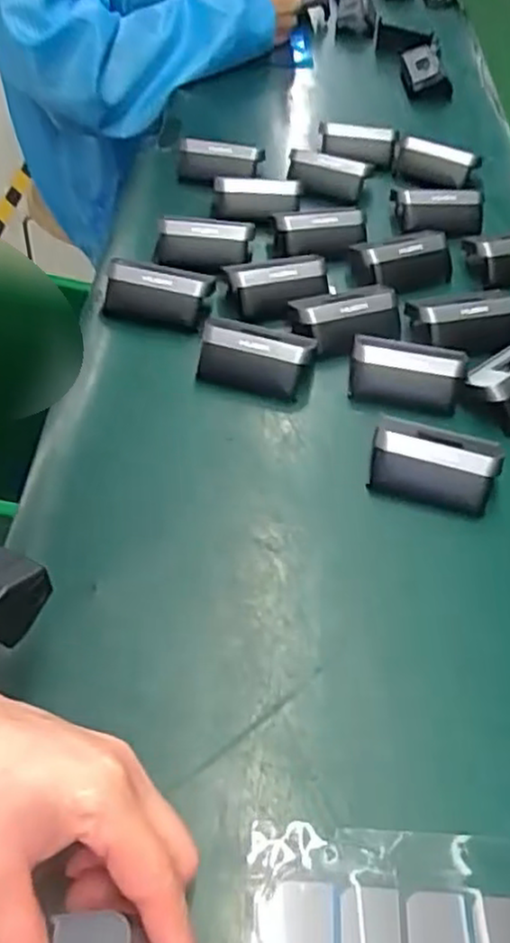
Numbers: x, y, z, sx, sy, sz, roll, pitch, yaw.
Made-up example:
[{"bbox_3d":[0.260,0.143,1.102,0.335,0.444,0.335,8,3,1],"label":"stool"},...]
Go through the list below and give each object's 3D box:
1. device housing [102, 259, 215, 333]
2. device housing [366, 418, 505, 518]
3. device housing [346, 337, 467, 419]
[{"bbox_3d":[-0.069,-0.122,0.491,0.071,0.035,0.032,11,51,2],"label":"device housing"},{"bbox_3d":[0.103,-0.003,0.409,0.071,0.028,0.045,13,51,4],"label":"device housing"},{"bbox_3d":[0.095,-0.060,0.450,0.069,0.036,0.026,16,51,6],"label":"device housing"}]

